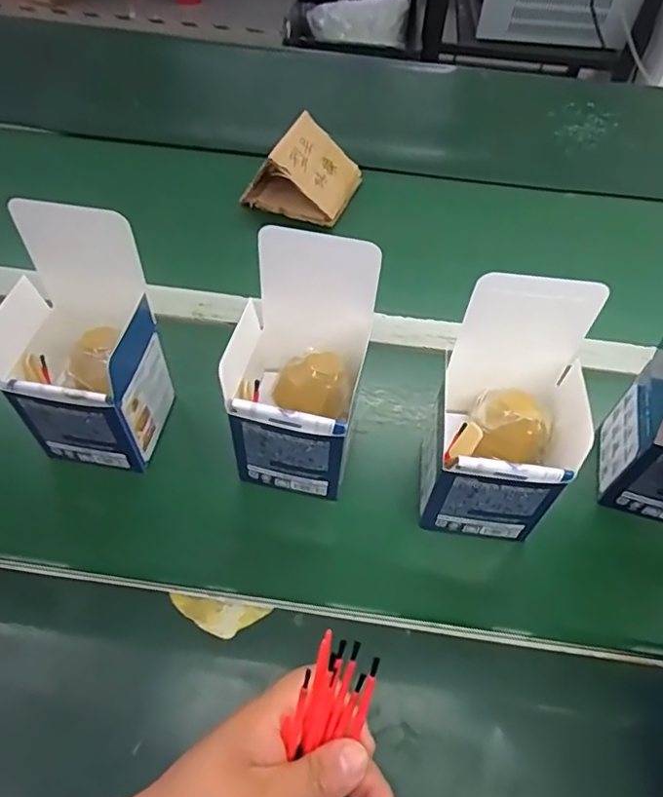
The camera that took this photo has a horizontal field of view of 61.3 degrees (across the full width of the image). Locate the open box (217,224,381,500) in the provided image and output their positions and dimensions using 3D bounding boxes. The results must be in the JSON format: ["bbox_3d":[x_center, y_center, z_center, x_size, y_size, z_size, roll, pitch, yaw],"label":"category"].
[{"bbox_3d":[-0.023,-0.016,0.393,0.088,0.174,0.090,9,53,4],"label":"open box"}]

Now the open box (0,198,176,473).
[{"bbox_3d":[-0.180,-0.040,0.410,0.090,0.164,0.108,9,53,5],"label":"open box"}]

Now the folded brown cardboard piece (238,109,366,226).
[{"bbox_3d":[-0.029,-0.266,0.647,0.108,0.073,0.103,22,55,14],"label":"folded brown cardboard piece"}]

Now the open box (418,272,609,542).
[{"bbox_3d":[0.119,0.026,0.399,0.096,0.207,0.092,8,53,3],"label":"open box"}]

